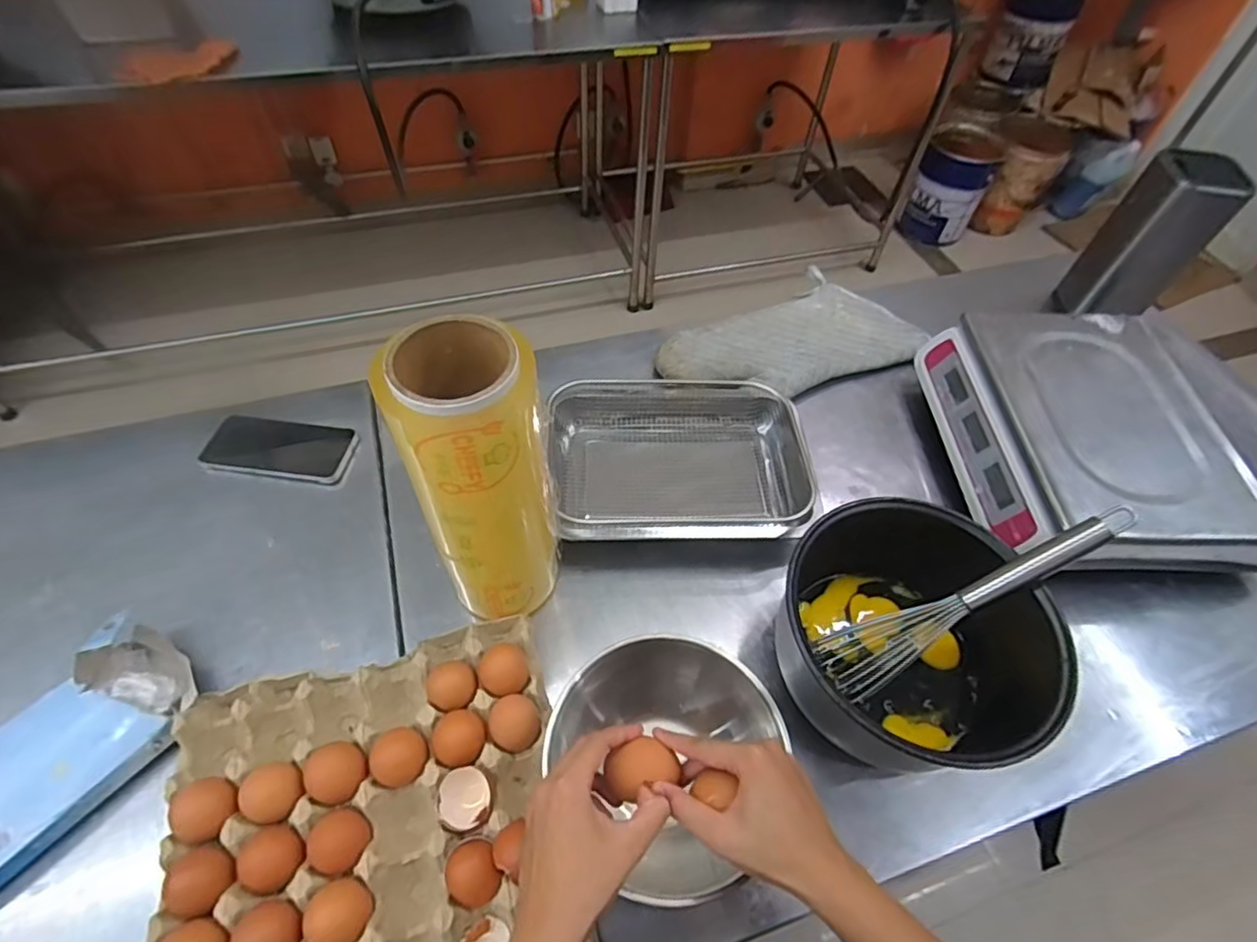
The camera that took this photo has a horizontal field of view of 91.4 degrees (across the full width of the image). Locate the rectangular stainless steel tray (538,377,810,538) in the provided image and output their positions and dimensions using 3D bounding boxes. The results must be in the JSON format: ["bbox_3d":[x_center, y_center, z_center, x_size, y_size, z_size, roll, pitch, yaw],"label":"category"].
[{"bbox_3d":[0.056,-0.013,0.730,0.303,0.059,0.220,-2,56,-5],"label":"rectangular stainless steel tray"}]

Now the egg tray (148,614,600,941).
[{"bbox_3d":[-0.203,0.291,0.495,0.294,0.065,0.296,-12,57,-11],"label":"egg tray"}]

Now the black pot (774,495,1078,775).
[{"bbox_3d":[0.251,0.159,0.569,0.226,0.132,0.233,2,55,-2],"label":"black pot"}]

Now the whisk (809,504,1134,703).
[{"bbox_3d":[0.324,0.124,0.575,0.298,0.075,0.067,-36,56,21],"label":"whisk"}]

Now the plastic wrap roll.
[{"bbox_3d":[-0.120,0.015,0.518,0.108,0.284,0.107,-12,56,-12],"label":"plastic wrap roll"}]

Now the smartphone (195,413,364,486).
[{"bbox_3d":[-0.420,-0.027,0.739,0.173,0.010,0.081,6,55,1],"label":"smartphone"}]

